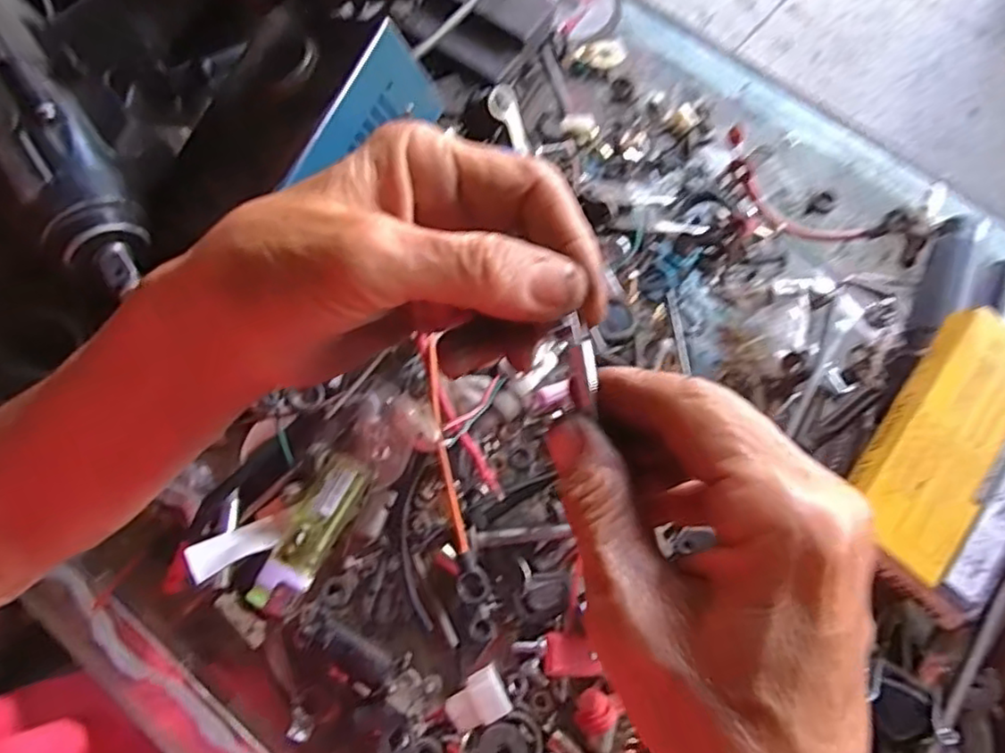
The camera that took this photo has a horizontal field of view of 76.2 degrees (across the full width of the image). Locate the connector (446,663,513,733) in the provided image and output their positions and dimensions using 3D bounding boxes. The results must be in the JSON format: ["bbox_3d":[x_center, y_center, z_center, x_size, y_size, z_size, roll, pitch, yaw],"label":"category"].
[{"bbox_3d":[-0.012,0.158,0.311,0.029,0.008,0.023,-25,74,-7],"label":"connector"}]

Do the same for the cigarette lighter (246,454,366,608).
[{"bbox_3d":[-0.099,0.077,0.322,0.029,0.015,0.079,23,74,7],"label":"cigarette lighter"}]

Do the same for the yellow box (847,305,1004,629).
[{"bbox_3d":[0.222,0.041,0.304,0.079,0.019,0.137,36,76,11],"label":"yellow box"}]

